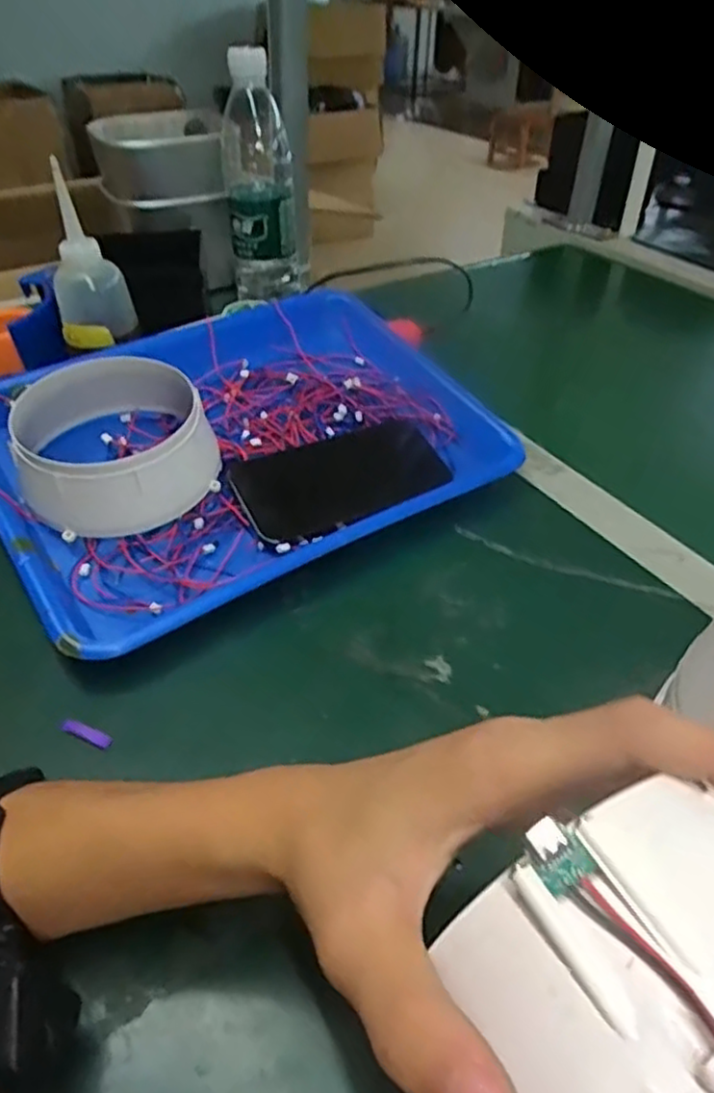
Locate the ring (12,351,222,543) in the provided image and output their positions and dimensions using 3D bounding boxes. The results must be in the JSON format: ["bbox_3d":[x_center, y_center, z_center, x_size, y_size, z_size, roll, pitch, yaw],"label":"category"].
[{"bbox_3d":[-0.161,-0.074,0.463,0.118,0.063,0.134,-15,43,-18],"label":"ring"}]

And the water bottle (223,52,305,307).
[{"bbox_3d":[-0.088,-0.341,0.669,0.073,0.202,0.054,-7,41,-9],"label":"water bottle"}]

